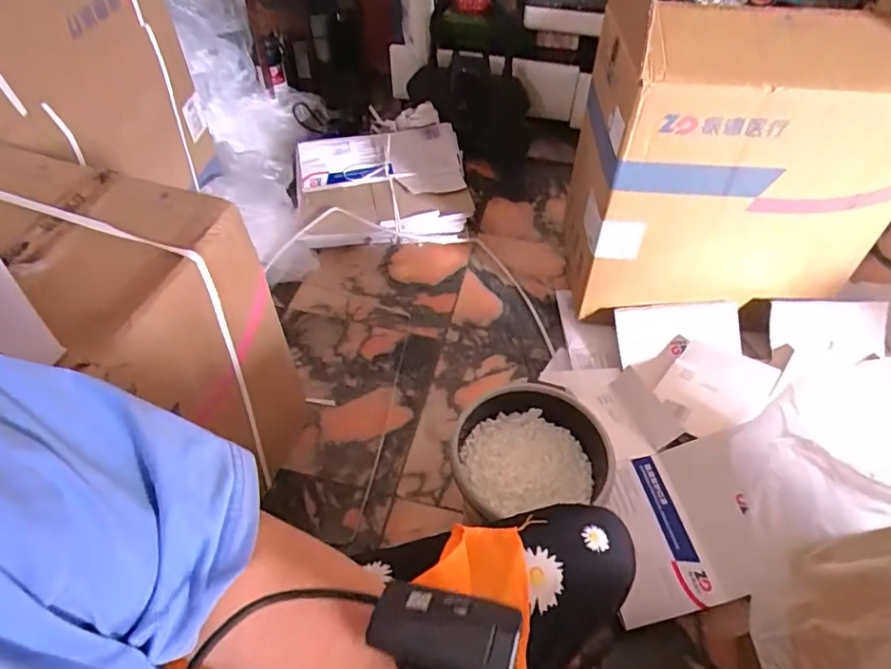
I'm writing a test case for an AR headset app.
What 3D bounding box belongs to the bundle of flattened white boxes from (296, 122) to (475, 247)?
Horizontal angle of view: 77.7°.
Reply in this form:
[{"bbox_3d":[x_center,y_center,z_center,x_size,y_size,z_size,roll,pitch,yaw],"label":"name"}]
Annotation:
[{"bbox_3d":[-0.172,-0.403,1.510,0.457,0.132,0.325,-5,52,-5],"label":"bundle of flattened white boxes"}]

